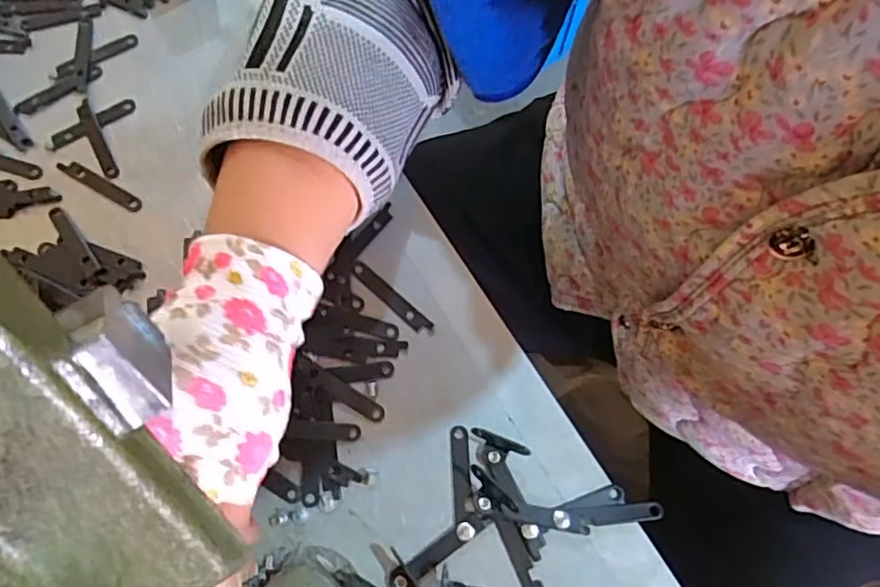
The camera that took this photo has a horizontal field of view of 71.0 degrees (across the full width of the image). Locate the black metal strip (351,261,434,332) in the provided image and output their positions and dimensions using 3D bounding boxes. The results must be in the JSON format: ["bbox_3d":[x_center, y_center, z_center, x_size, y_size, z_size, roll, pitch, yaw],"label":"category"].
[{"bbox_3d":[-0.026,0.002,0.324,0.053,0.004,0.008,40,79,10],"label":"black metal strip"}]

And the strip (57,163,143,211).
[{"bbox_3d":[-0.190,-0.061,0.344,0.054,0.004,0.009,30,77,8],"label":"strip"}]

